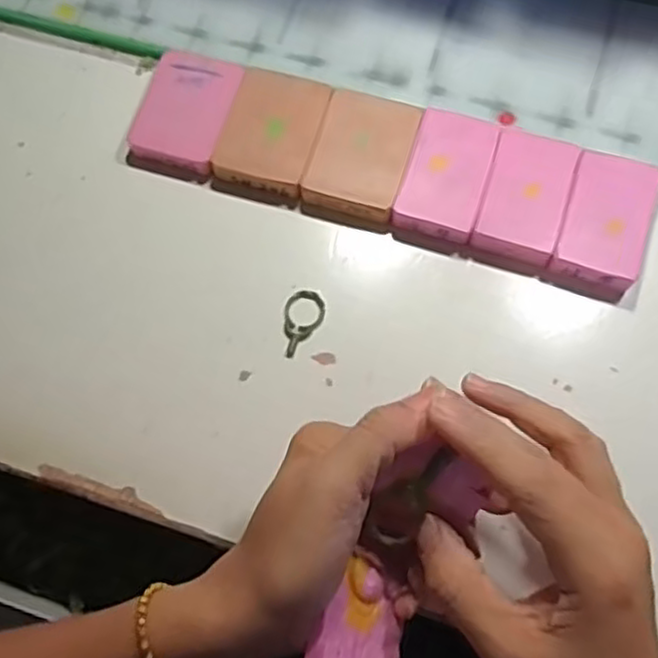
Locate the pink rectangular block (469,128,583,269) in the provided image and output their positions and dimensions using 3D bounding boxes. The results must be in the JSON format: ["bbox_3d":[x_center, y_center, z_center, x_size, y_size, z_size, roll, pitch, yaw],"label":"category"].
[{"bbox_3d":[0.108,-0.072,0.391,0.044,0.017,0.069,16,74,8],"label":"pink rectangular block"}]

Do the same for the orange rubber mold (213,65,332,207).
[{"bbox_3d":[-0.033,-0.113,0.409,0.053,0.015,0.076,16,73,8],"label":"orange rubber mold"}]

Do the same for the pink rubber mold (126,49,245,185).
[{"bbox_3d":[-0.085,-0.130,0.422,0.056,0.015,0.075,16,74,8],"label":"pink rubber mold"}]

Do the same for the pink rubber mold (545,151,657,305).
[{"bbox_3d":[0.151,-0.056,0.387,0.044,0.018,0.077,17,74,8],"label":"pink rubber mold"}]

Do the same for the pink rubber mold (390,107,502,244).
[{"bbox_3d":[0.067,-0.087,0.401,0.045,0.016,0.071,17,74,8],"label":"pink rubber mold"}]

